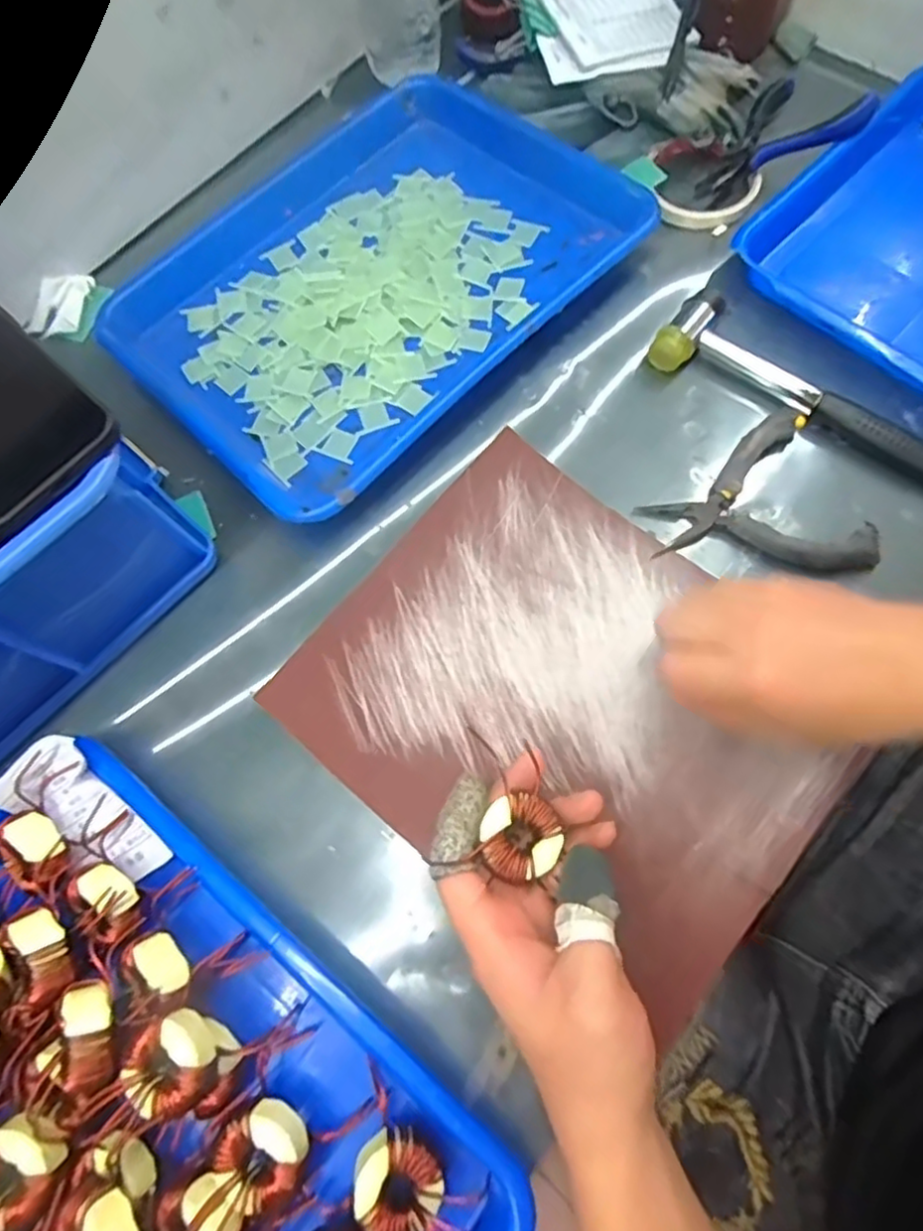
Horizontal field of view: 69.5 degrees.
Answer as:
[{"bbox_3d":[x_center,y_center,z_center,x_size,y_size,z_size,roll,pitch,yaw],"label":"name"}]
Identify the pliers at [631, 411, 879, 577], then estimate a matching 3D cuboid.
[{"bbox_3d":[0.175,-0.059,0.401,0.113,0.024,0.104,-20,73,-5],"label":"pliers"}]

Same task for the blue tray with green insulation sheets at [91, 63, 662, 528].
[{"bbox_3d":[-0.067,-0.240,0.461,0.257,0.033,0.328,42,78,13],"label":"blue tray with green insulation sheets"}]

